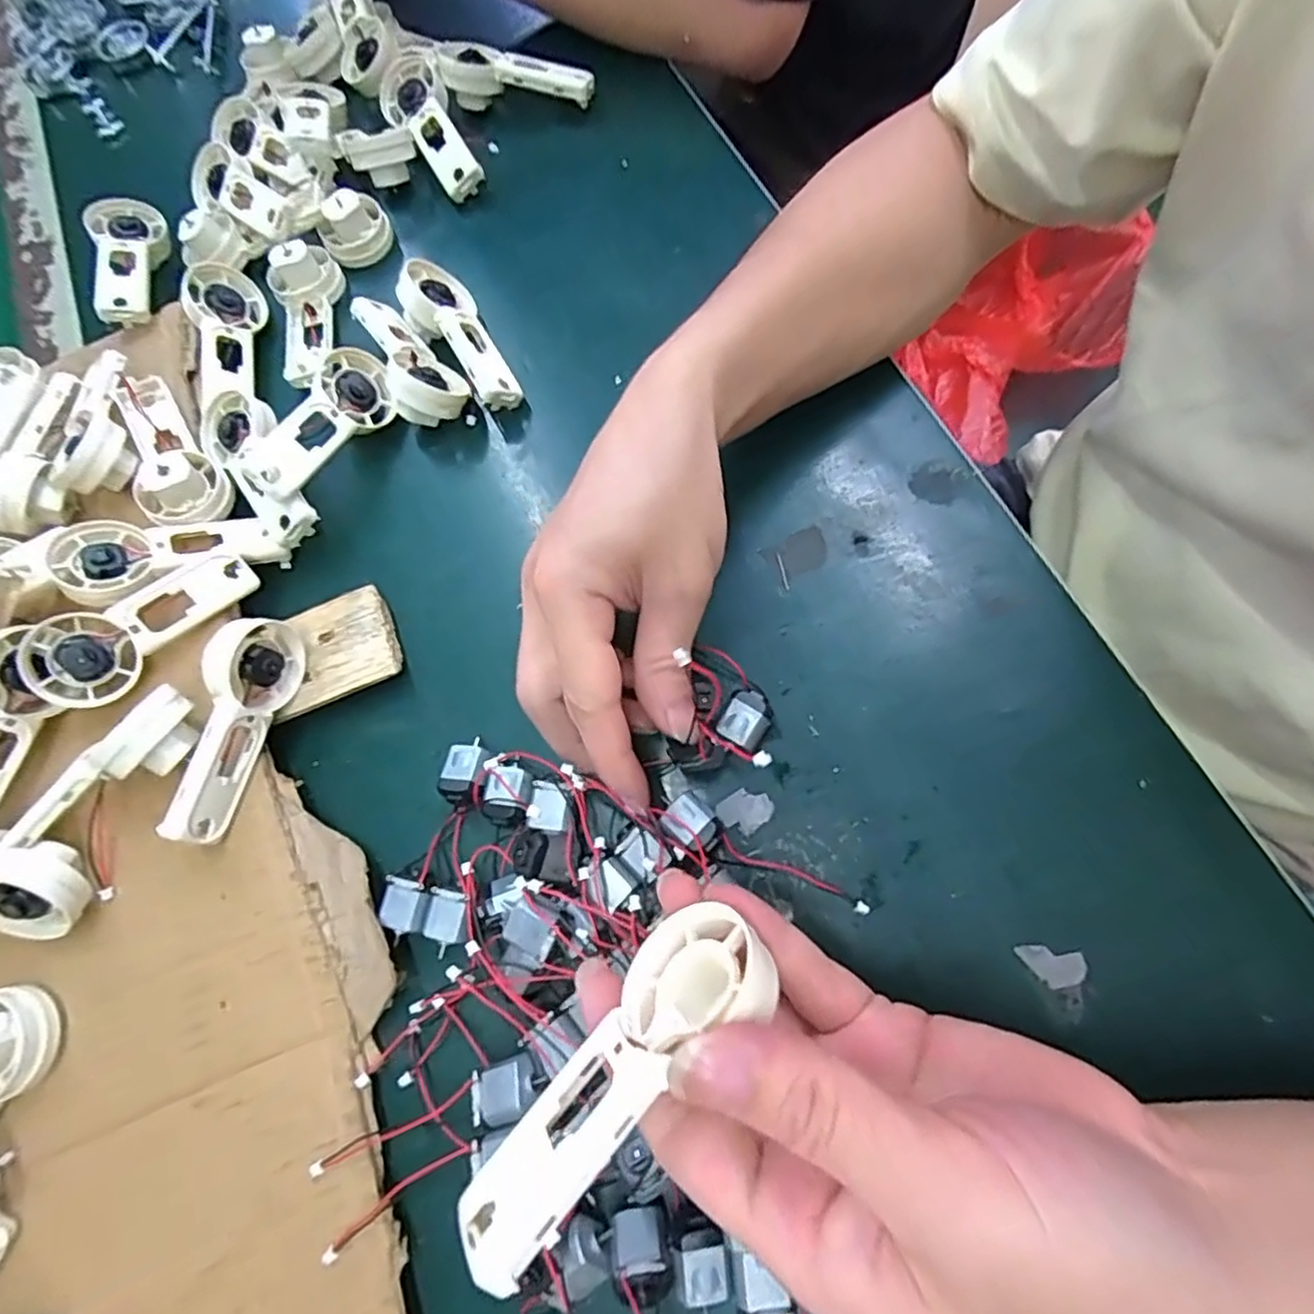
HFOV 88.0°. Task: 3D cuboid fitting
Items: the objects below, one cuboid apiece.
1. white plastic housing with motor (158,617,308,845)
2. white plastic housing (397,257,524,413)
[{"bbox_3d":[-0.178,0.029,0.286,0.022,0.033,0.092,8,73,11],"label":"white plastic housing with motor"},{"bbox_3d":[-0.105,-0.168,0.356,0.034,0.028,0.092,-28,70,-2],"label":"white plastic housing"}]

